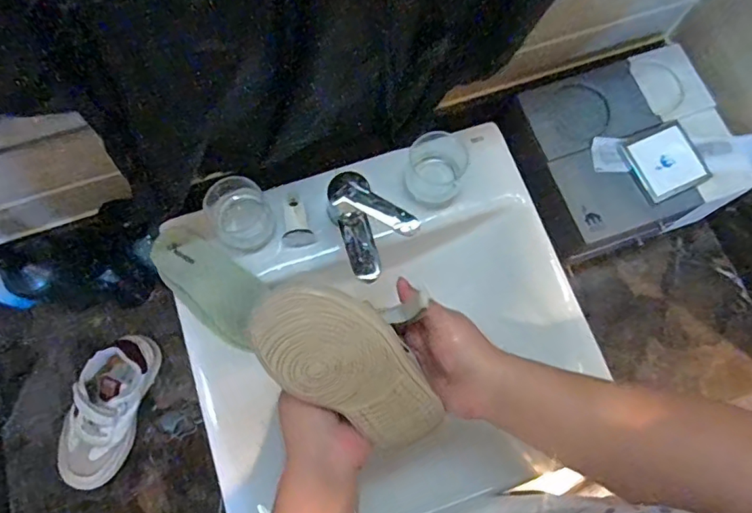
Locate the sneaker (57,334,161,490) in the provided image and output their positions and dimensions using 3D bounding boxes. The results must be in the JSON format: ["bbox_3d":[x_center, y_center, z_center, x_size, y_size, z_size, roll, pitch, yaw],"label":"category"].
[{"bbox_3d":[-0.353,0.201,0.692,0.088,0.070,0.199,18,74,5],"label":"sneaker"}]

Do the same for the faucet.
[{"bbox_3d":[-0.020,-0.032,0.603,0.075,0.119,0.115,-41,78,-12],"label":"faucet"}]

